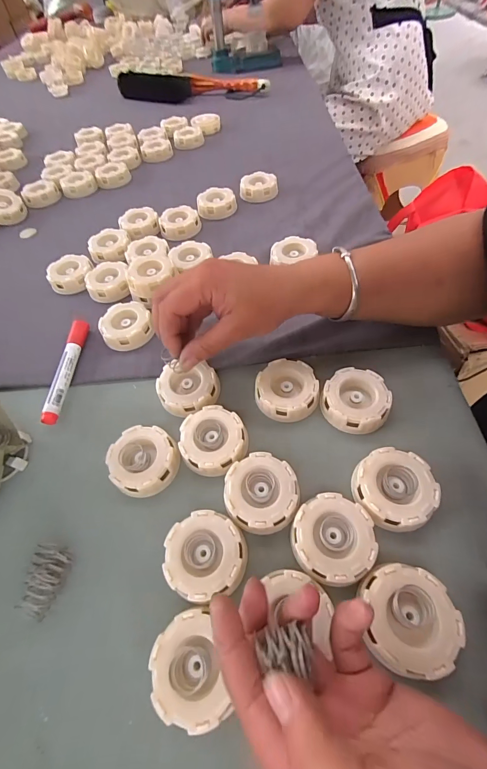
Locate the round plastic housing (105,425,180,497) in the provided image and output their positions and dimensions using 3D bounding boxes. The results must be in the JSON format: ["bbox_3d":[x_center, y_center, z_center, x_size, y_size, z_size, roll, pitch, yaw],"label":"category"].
[{"bbox_3d":[-0.091,0.070,0.299,0.060,0.024,0.059,-2,58,3],"label":"round plastic housing"}]

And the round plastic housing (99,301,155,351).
[{"bbox_3d":[-0.137,-0.070,0.382,0.057,0.016,0.057,-2,58,3],"label":"round plastic housing"}]

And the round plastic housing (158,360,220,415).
[{"bbox_3d":[-0.055,0.005,0.335,0.061,0.024,0.053,-5,57,1],"label":"round plastic housing"}]

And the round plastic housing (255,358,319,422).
[{"bbox_3d":[0.043,0.006,0.328,0.059,0.023,0.059,1,58,5],"label":"round plastic housing"}]

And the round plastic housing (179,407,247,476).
[{"bbox_3d":[-0.028,0.053,0.306,0.059,0.022,0.058,-2,58,3],"label":"round plastic housing"}]

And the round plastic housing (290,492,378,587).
[{"bbox_3d":[0.068,0.118,0.252,0.060,0.021,0.060,-1,58,3],"label":"round plastic housing"}]

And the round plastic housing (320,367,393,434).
[{"bbox_3d":[0.107,0.015,0.313,0.060,0.022,0.059,-2,58,3],"label":"round plastic housing"}]

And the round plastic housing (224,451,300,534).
[{"bbox_3d":[0.015,0.092,0.277,0.058,0.022,0.061,1,58,4],"label":"round plastic housing"}]

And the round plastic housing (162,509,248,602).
[{"bbox_3d":[-0.028,0.131,0.253,0.060,0.021,0.058,1,58,5],"label":"round plastic housing"}]

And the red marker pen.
[{"bbox_3d":[-0.193,-0.017,0.361,0.015,0.021,0.126,0,58,4],"label":"red marker pen"}]

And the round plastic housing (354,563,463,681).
[{"bbox_3d":[0.110,0.155,0.219,0.056,0.021,0.059,-2,58,3],"label":"round plastic housing"}]

